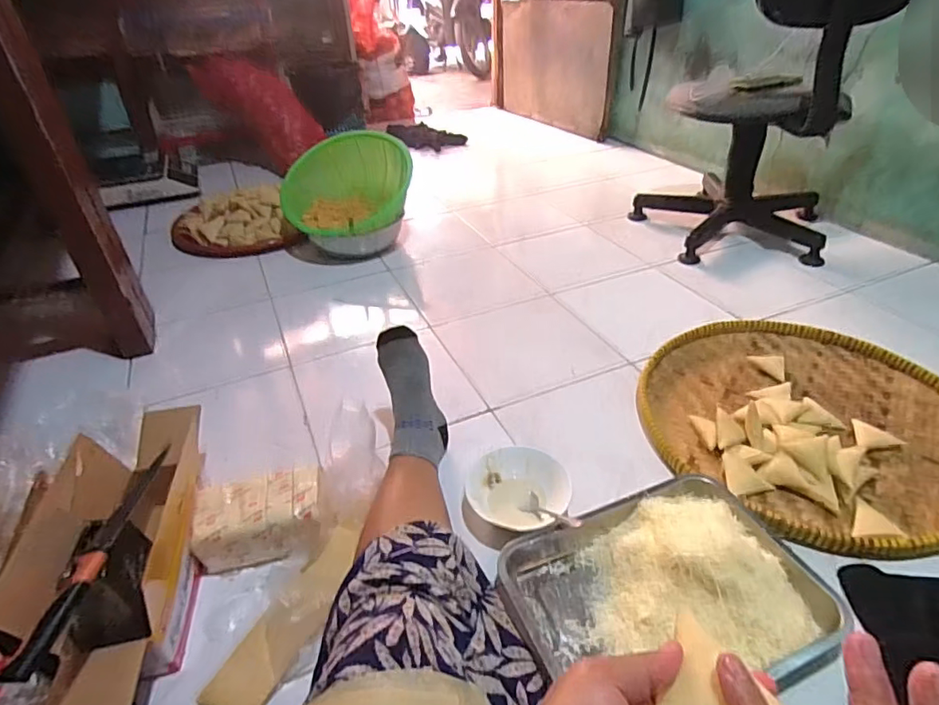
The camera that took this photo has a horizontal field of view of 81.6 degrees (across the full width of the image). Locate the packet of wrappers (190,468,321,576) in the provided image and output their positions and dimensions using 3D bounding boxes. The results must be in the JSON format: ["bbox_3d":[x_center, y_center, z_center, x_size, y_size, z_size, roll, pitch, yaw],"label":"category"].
[{"bbox_3d":[-0.281,0.227,0.744,0.158,0.078,0.111,-3,37,0],"label":"packet of wrappers"}]

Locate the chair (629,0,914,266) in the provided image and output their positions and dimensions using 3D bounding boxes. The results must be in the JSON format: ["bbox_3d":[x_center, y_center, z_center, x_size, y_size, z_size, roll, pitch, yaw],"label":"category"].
[{"bbox_3d":[0.688,-0.628,1.294,0.487,0.733,0.404,10,39,16],"label":"chair"}]

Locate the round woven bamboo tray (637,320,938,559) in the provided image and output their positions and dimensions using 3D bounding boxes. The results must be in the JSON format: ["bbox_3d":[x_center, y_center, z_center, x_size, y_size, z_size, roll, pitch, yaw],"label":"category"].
[{"bbox_3d":[0.557,0.103,0.897,0.510,0.054,0.509,-2,37,1],"label":"round woven bamboo tray"}]

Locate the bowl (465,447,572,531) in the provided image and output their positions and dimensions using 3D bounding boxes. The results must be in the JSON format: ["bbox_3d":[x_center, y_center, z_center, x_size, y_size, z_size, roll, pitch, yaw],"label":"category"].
[{"bbox_3d":[0.069,0.201,0.780,0.138,0.058,0.135,-2,37,1],"label":"bowl"}]

